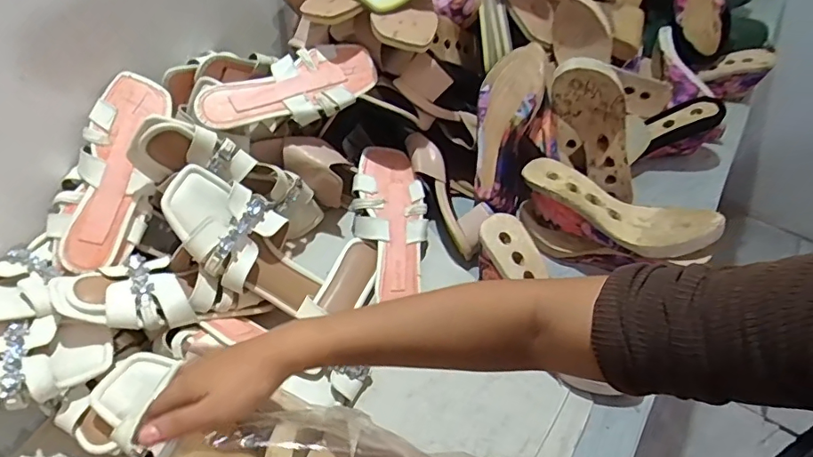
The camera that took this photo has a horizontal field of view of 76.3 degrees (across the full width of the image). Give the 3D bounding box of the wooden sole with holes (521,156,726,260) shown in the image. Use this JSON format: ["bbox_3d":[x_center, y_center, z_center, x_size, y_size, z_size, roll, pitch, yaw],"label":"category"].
[{"bbox_3d":[0.258,-0.035,0.641,0.229,0.045,0.075,30,57,21],"label":"wooden sole with holes"}]

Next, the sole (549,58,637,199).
[{"bbox_3d":[0.258,-0.134,0.702,0.079,0.223,0.051,-3,41,42],"label":"sole"}]

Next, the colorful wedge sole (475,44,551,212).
[{"bbox_3d":[0.139,-0.138,0.718,0.086,0.079,0.230,10,94,7],"label":"colorful wedge sole"}]

